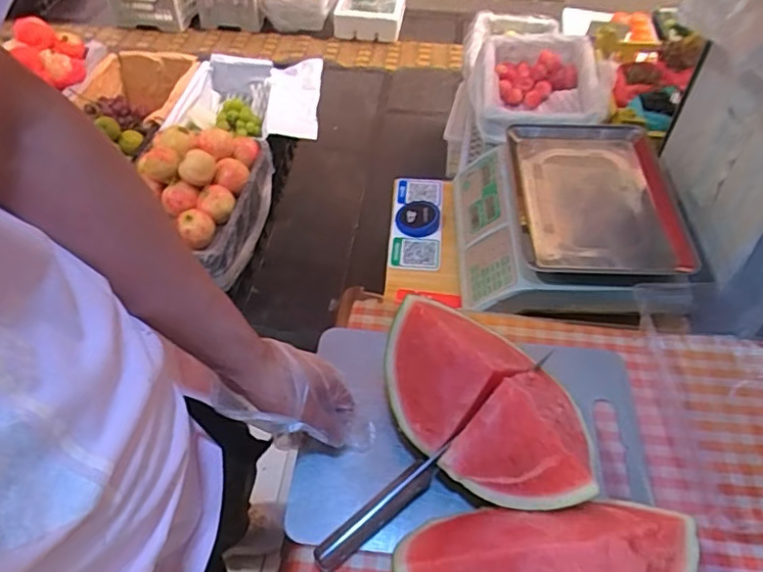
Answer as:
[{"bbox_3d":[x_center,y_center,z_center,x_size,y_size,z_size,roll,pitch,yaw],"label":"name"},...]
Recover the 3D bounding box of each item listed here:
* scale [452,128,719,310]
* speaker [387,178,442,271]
[{"bbox_3d":[0.287,-0.106,0.902,0.323,0.110,0.335,2,49,2],"label":"scale"},{"bbox_3d":[0.061,-0.112,1.013,0.083,0.034,0.198,4,49,3],"label":"speaker"}]

